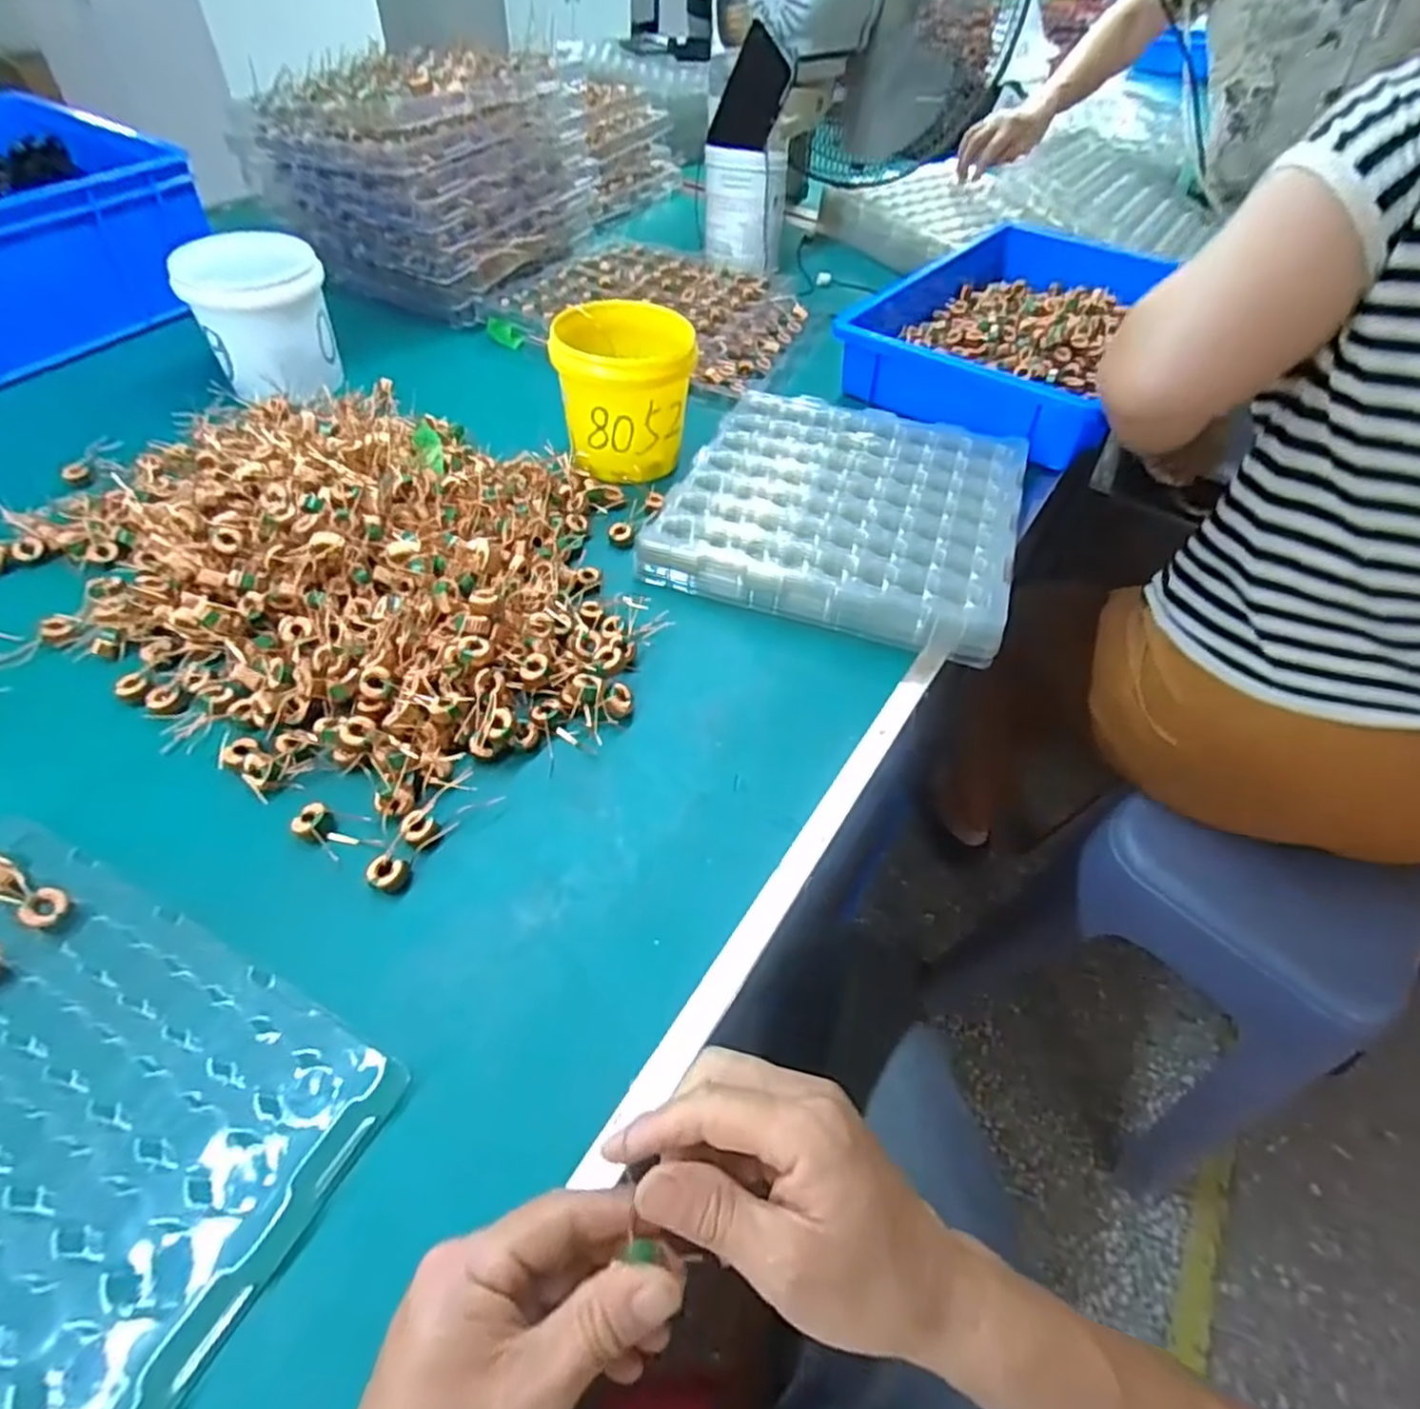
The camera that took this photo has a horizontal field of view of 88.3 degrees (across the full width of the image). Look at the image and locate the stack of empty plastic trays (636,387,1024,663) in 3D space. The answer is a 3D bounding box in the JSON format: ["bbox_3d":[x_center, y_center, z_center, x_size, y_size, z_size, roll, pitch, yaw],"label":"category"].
[{"bbox_3d":[0.120,-0.177,0.649,0.283,0.042,0.291,17,50,9],"label":"stack of empty plastic trays"}]

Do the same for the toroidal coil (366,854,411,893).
[{"bbox_3d":[-0.185,0.097,0.421,0.021,0.010,0.020,2,50,-3],"label":"toroidal coil"}]

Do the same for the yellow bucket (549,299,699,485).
[{"bbox_3d":[-0.078,-0.288,0.670,0.123,0.115,0.123,-3,50,-8],"label":"yellow bucket"}]

